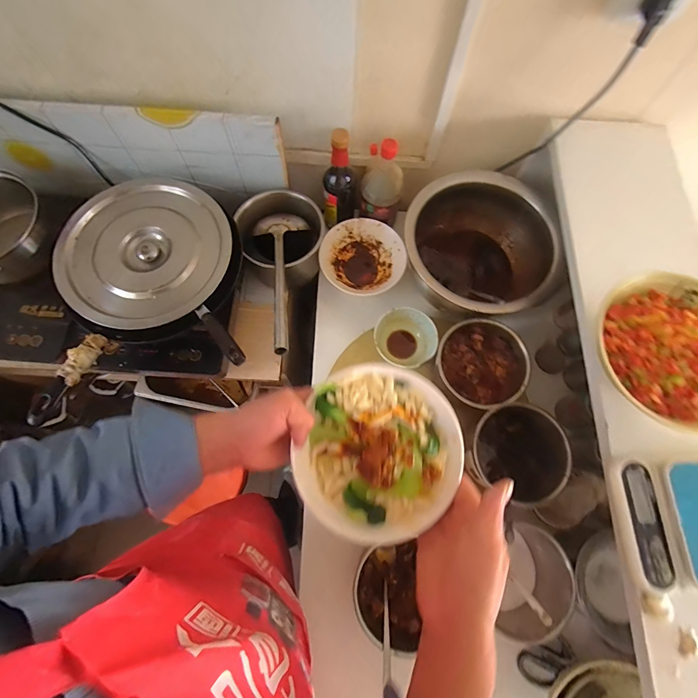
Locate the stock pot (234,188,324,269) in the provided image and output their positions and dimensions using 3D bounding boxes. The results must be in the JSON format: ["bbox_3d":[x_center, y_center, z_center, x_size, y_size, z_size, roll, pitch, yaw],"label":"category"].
[{"bbox_3d":[-0.141,-0.217,0.726,0.165,0.137,0.165,1,74,-2],"label":"stock pot"}]

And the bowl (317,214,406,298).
[{"bbox_3d":[0.030,-0.186,0.750,0.169,0.064,0.161,1,74,-2],"label":"bowl"}]

